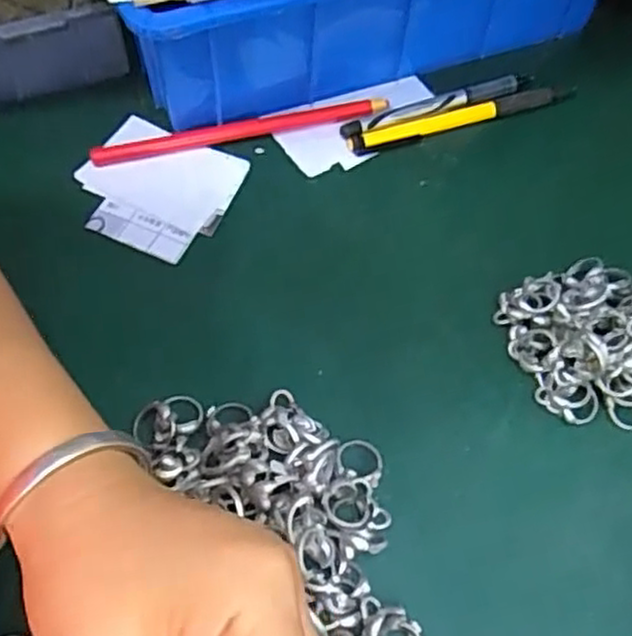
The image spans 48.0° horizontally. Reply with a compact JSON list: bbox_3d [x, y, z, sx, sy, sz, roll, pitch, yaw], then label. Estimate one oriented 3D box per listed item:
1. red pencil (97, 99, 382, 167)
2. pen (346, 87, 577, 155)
[{"bbox_3d":[-0.042,-0.105,0.399,0.165,0.011,0.012,-10,63,-8],"label":"red pencil"},{"bbox_3d":[0.085,-0.115,0.410,0.138,0.010,0.012,-16,63,-10],"label":"pen"}]

